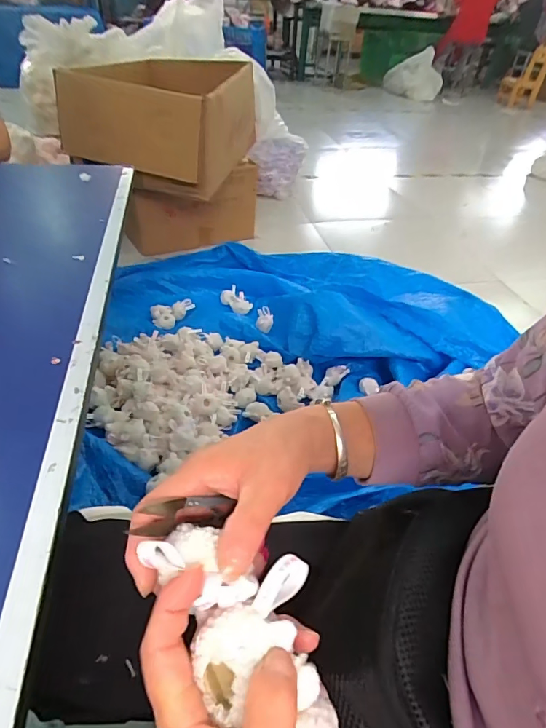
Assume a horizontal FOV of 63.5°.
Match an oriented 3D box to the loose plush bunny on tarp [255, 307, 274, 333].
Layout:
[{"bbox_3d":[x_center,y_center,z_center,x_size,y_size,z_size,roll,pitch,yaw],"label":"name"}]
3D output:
[{"bbox_3d":[-0.025,-0.130,1.319,0.052,0.054,0.076,6,40,1],"label":"loose plush bunny on tarp"}]

